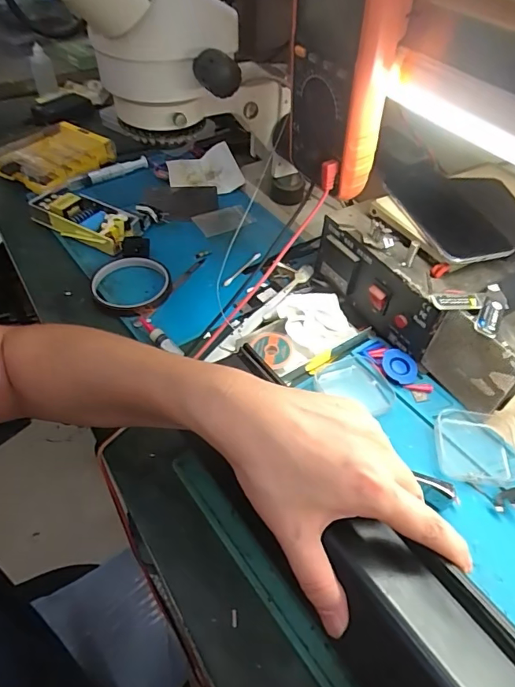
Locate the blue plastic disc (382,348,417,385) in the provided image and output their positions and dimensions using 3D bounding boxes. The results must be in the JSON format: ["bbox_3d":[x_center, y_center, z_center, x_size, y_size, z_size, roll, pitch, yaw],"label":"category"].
[{"bbox_3d":[0.140,0.022,0.462,0.034,0.006,0.037,0,62,0],"label":"blue plastic disc"}]

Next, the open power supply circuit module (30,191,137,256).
[{"bbox_3d":[-0.217,-0.151,0.592,0.134,0.035,0.055,23,51,16],"label":"open power supply circuit module"}]

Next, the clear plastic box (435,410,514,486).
[{"bbox_3d":[0.191,0.091,0.407,0.066,0.014,0.065,8,48,4],"label":"clear plastic box"}]

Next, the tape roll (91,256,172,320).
[{"bbox_3d":[-0.139,-0.064,0.525,0.084,0.015,0.087,2,48,-2],"label":"tape roll"}]

